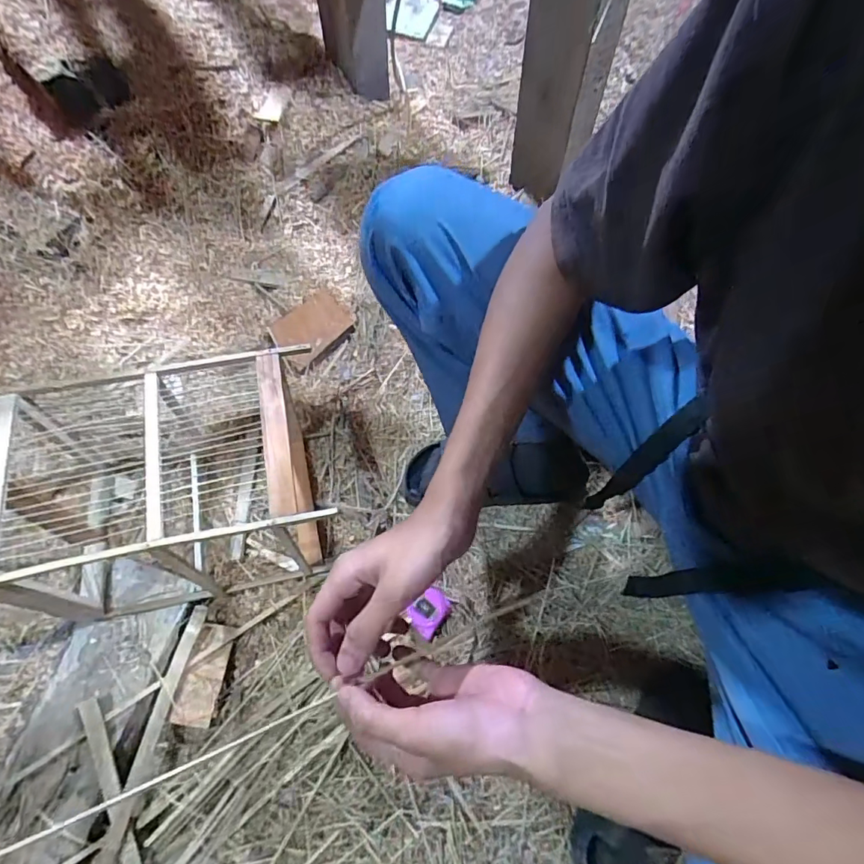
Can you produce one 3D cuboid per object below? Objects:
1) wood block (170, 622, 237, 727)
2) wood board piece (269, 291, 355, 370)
[{"bbox_3d":[-0.300,0.317,0.644,0.050,0.016,0.119,5,58,0],"label":"wood block"},{"bbox_3d":[-0.206,-0.180,0.833,0.130,0.026,0.101,-43,77,-14],"label":"wood board piece"}]

